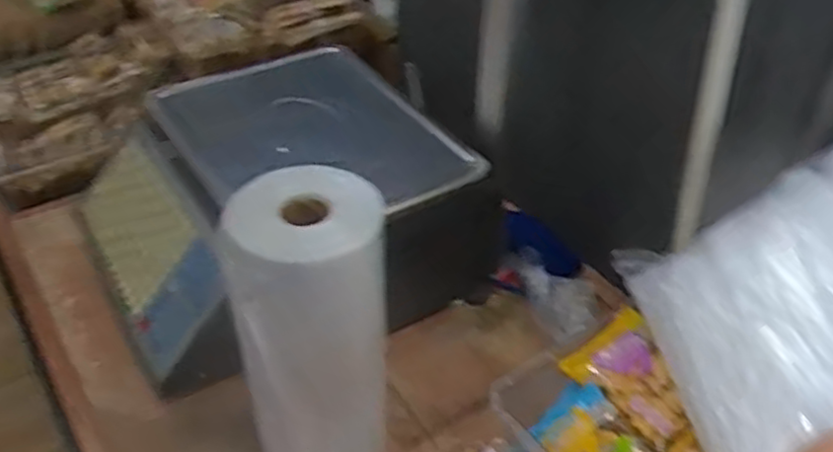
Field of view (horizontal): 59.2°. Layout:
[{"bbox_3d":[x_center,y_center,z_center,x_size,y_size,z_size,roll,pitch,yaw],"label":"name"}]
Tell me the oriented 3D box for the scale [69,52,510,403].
[{"bbox_3d":[-0.156,-0.034,0.821,0.396,0.158,0.363,-22,46,-24],"label":"scale"}]

